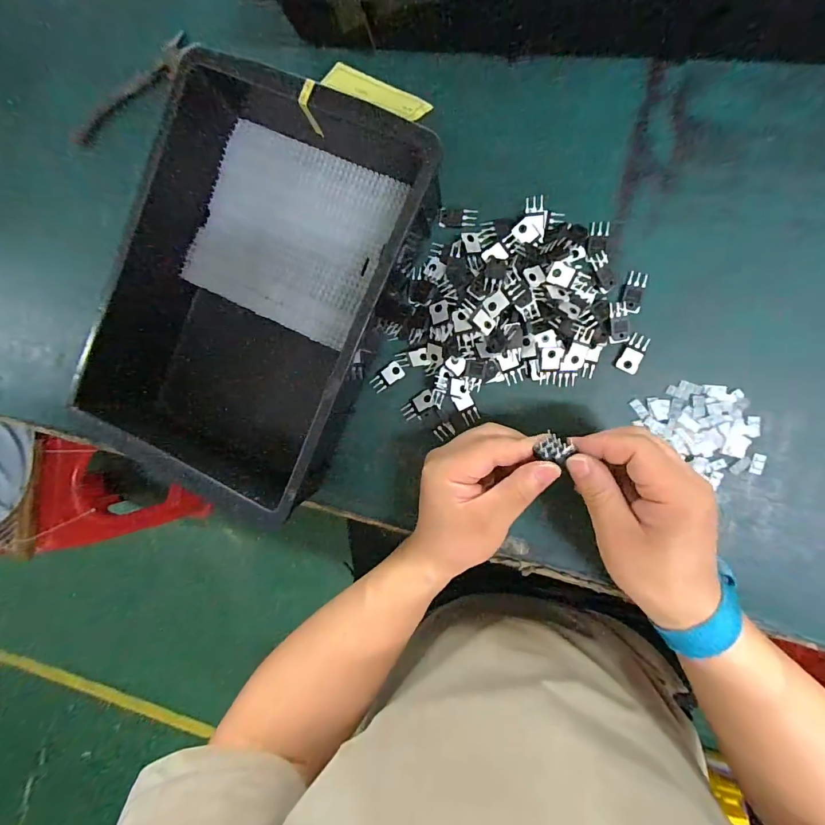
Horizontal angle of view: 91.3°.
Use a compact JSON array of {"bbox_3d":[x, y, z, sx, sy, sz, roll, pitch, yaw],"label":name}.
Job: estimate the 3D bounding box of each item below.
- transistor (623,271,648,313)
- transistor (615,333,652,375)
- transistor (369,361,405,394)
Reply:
[{"bbox_3d":[0.173,-0.093,0.313,0.014,0.004,0.030,12,95,8],"label":"transistor"},{"bbox_3d":[0.174,-0.046,0.317,0.018,0.004,0.030,21,97,7],"label":"transistor"},{"bbox_3d":[-0.022,-0.030,0.351,0.030,0.004,0.016,-42,87,9],"label":"transistor"}]

